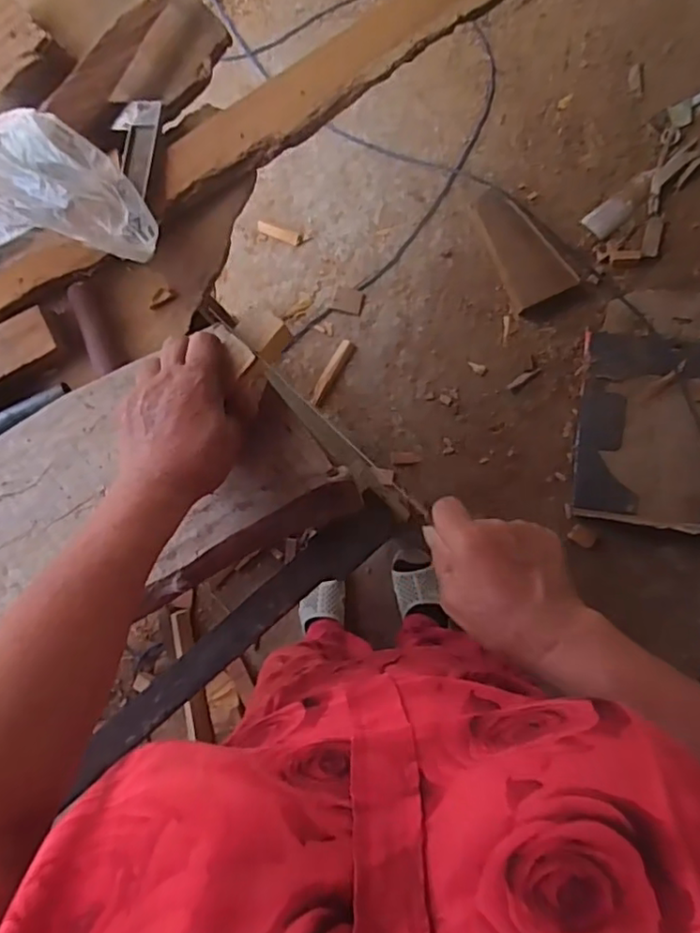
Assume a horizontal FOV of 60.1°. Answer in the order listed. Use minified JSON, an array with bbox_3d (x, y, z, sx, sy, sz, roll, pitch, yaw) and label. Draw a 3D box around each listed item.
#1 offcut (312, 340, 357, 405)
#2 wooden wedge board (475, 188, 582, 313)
[{"bbox_3d":[-0.036,-0.186,1.203,0.030,0.009,0.142,32,91,6],"label":"offcut"},{"bbox_3d":[0.336,-0.434,1.189,0.134,0.048,0.236,-28,85,4],"label":"wooden wedge board"}]

